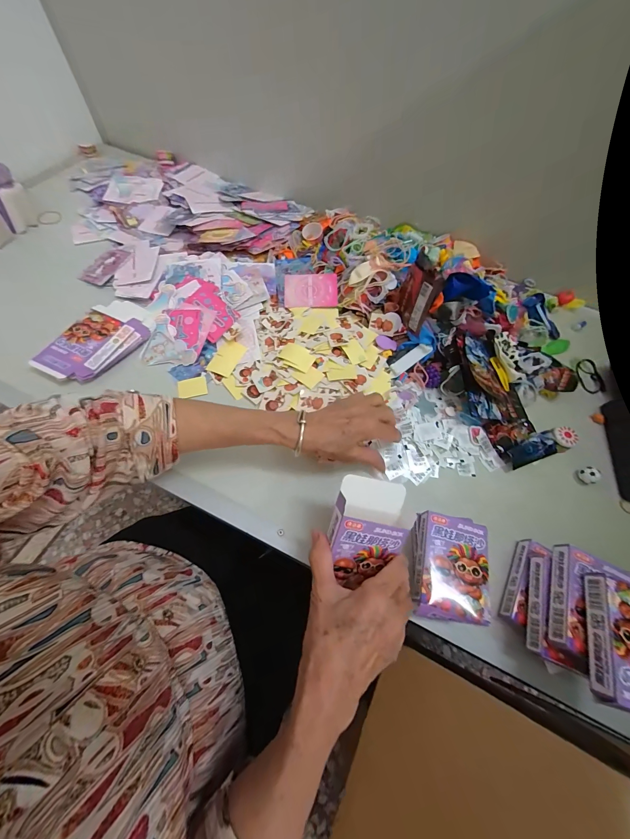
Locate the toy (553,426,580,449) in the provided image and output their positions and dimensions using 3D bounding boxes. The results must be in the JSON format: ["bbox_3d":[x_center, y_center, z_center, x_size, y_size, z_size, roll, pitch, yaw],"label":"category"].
[{"bbox_3d":[0.347,0.024,0.408,0.030,0.006,0.029,-3,65,7],"label":"toy"}]

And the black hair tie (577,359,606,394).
[{"bbox_3d":[0.450,-0.070,0.478,0.042,0.006,0.064,14,63,3],"label":"black hair tie"}]

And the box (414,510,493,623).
[{"bbox_3d":[0.140,0.150,0.302,0.067,0.014,0.096,13,60,5],"label":"box"}]

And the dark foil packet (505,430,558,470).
[{"bbox_3d":[0.296,0.042,0.403,0.079,0.012,0.035,-16,94,-13],"label":"dark foil packet"}]

